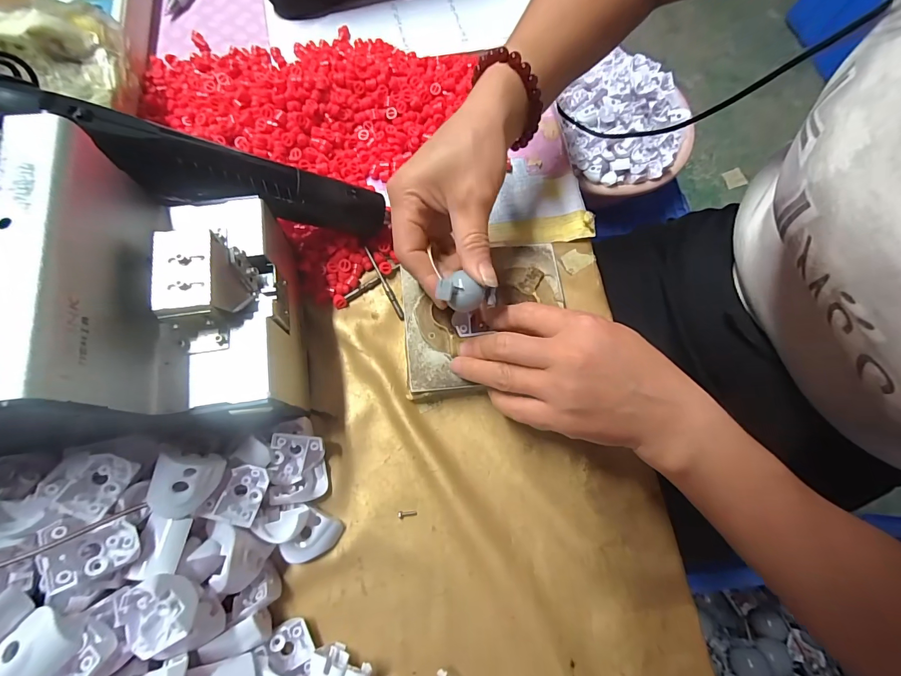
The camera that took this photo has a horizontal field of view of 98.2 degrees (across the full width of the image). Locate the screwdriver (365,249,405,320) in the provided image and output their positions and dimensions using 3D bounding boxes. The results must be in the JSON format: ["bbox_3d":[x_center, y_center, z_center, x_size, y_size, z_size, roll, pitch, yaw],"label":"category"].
[{"bbox_3d":[-0.051,-0.043,0.302,0.005,0.009,0.063,-27,76,-10],"label":"screwdriver"}]

